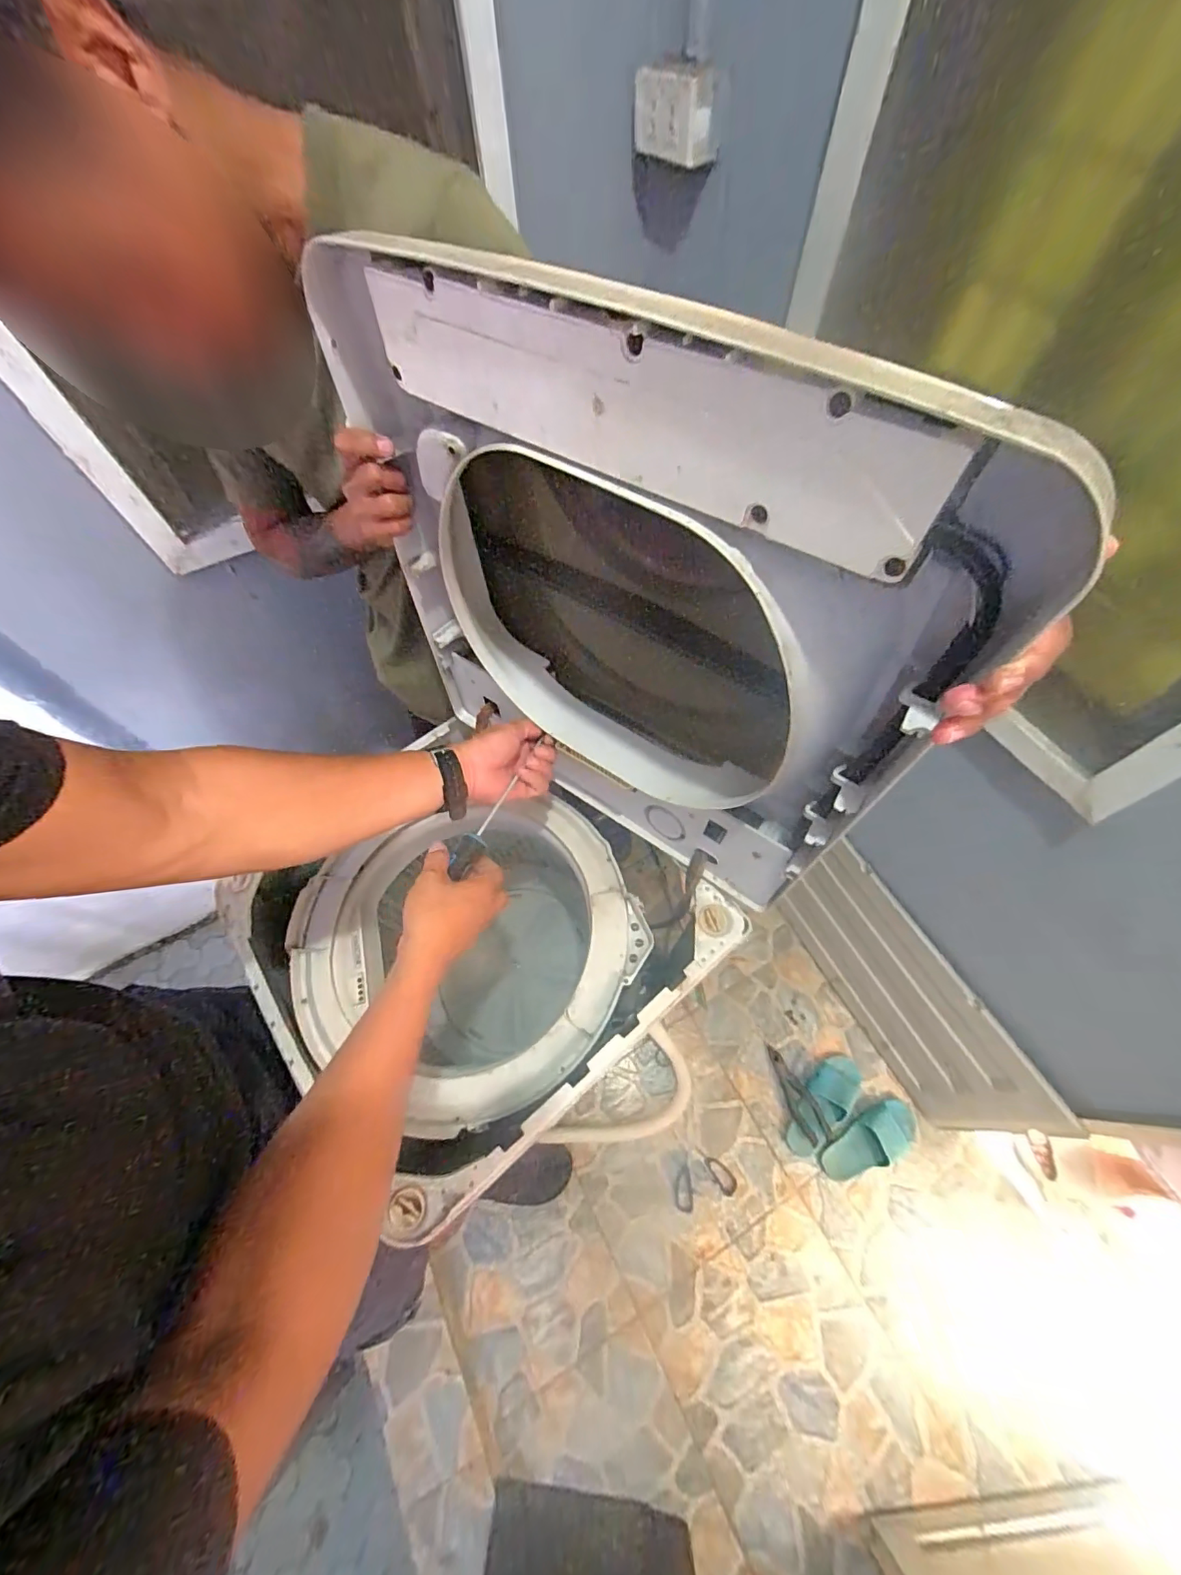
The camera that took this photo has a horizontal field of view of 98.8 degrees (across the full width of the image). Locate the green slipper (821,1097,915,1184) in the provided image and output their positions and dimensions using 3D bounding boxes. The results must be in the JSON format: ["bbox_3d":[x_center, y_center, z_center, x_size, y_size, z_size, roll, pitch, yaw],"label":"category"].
[{"bbox_3d":[0.603,0.767,1.096,0.230,0.059,0.093,-27,62,-13],"label":"green slipper"}]

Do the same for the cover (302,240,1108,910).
[{"bbox_3d":[0.016,-0.126,0.460,0.504,0.477,0.066,30,65,19],"label":"cover"}]

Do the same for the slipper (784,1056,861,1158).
[{"bbox_3d":[0.520,0.703,1.126,0.092,0.046,0.236,38,68,22],"label":"slipper"}]

